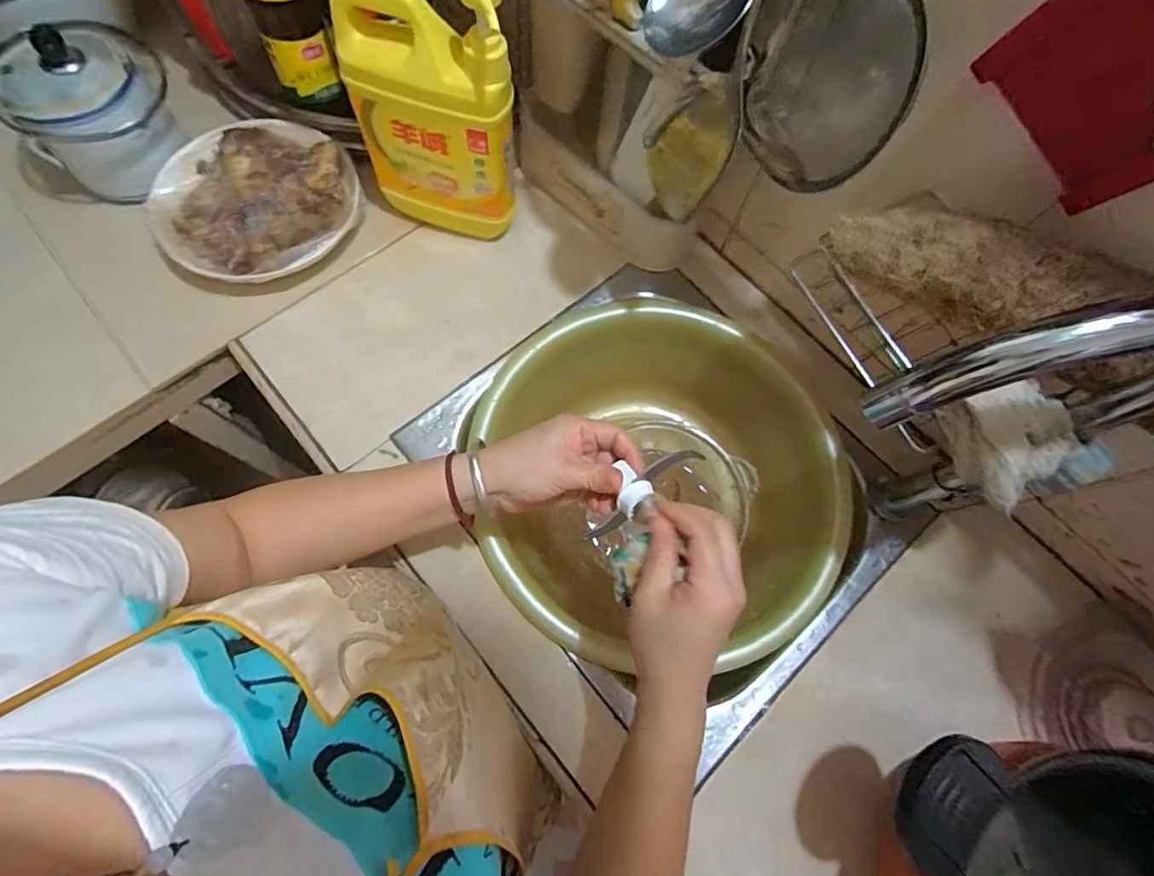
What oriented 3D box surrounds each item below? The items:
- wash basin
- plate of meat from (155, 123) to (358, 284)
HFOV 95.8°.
[{"bbox_3d":[0.089,0.042,0.567,0.350,0.122,0.362,1,71,-2],"label":"wash basin"},{"bbox_3d":[-0.344,-0.253,0.576,0.201,0.054,0.198,1,71,-2],"label":"plate of meat"}]

